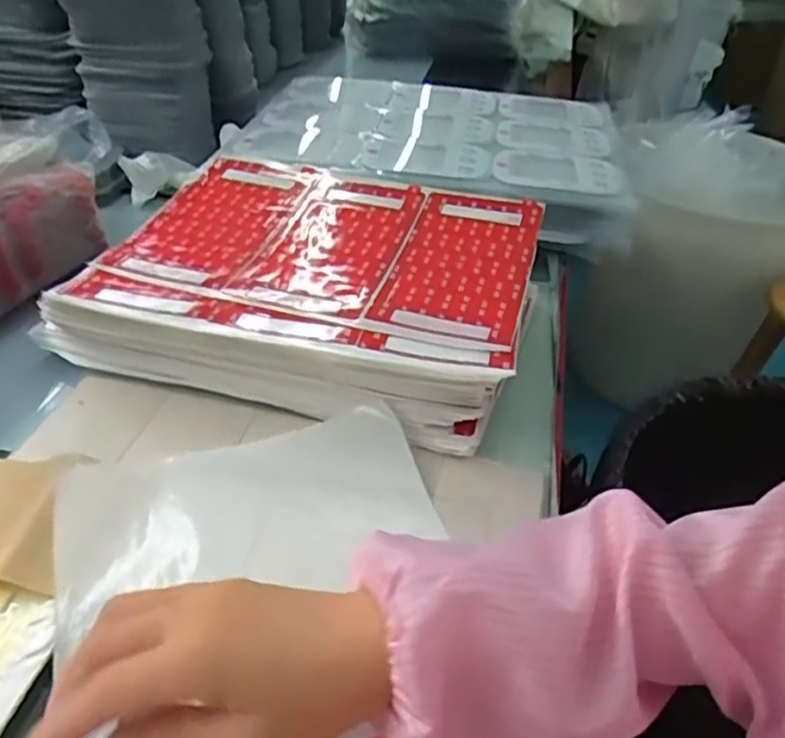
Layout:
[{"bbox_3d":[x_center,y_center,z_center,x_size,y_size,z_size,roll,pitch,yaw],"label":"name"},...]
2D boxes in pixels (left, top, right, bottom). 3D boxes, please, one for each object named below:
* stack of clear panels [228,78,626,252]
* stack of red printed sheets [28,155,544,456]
[{"bbox_3d":[0.049,-0.270,0.798,0.427,0.045,0.351,11,39,9],"label":"stack of clear panels"},{"bbox_3d":[-0.057,-0.074,0.552,0.316,0.067,0.254,11,40,8],"label":"stack of red printed sheets"}]

